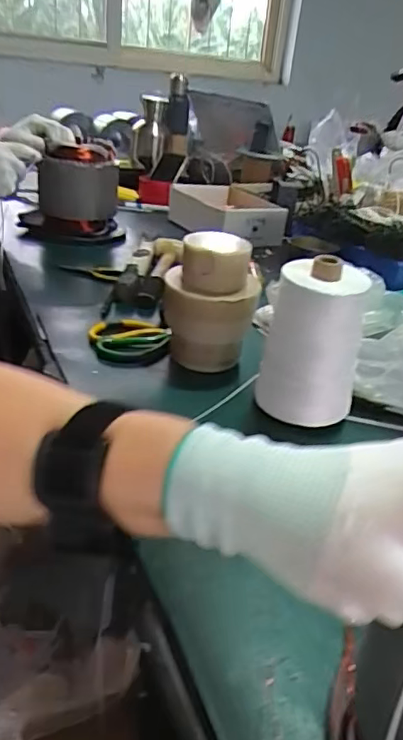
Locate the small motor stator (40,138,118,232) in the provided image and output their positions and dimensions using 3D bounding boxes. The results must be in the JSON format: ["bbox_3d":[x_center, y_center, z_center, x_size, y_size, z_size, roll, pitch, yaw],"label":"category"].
[{"bbox_3d":[-0.242,-0.357,1.091,0.143,0.170,0.134,-4,31,-18],"label":"small motor stator"}]

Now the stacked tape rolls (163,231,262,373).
[{"bbox_3d":[0.009,-0.076,0.670,0.104,0.147,0.104,7,29,1],"label":"stacked tape rolls"}]

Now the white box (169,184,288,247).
[{"bbox_3d":[0.055,-0.345,1.242,0.184,0.073,0.270,-7,32,-22],"label":"white box"}]

